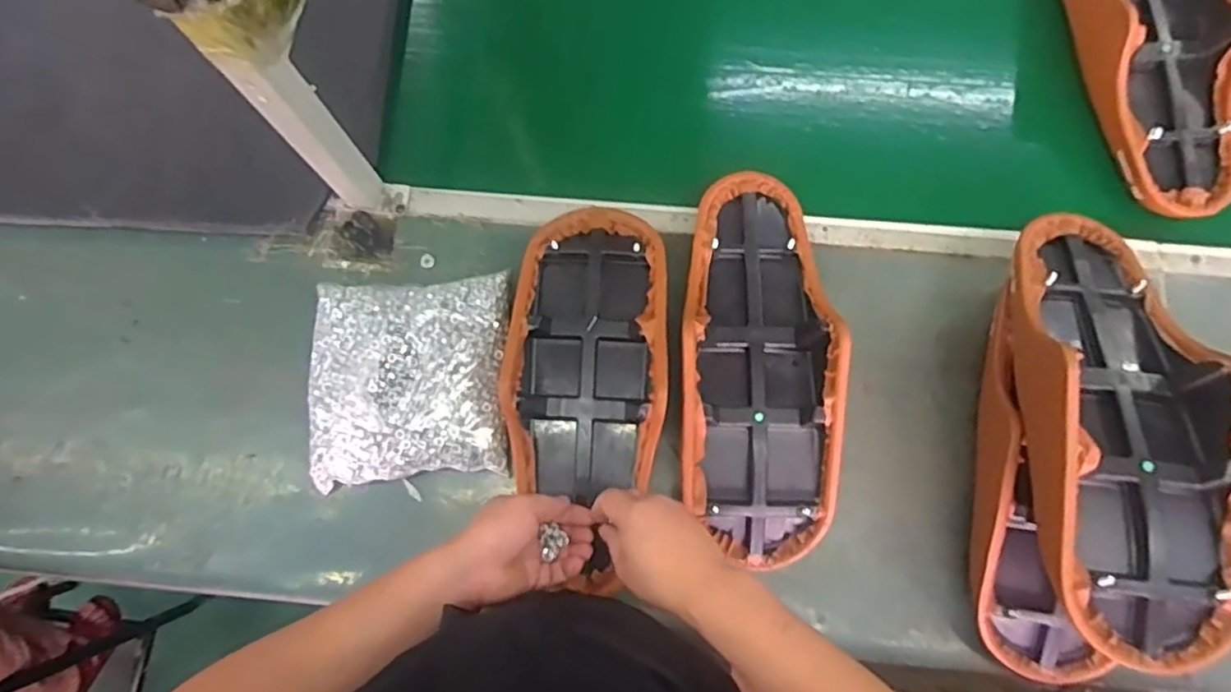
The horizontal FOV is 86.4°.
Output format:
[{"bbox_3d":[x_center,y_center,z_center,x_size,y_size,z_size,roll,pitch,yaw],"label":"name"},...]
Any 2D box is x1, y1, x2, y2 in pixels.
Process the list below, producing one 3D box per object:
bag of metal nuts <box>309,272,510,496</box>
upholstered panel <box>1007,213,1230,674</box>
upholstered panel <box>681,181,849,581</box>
[{"bbox_3d":[-0.254,0.037,0.815,0.244,0.059,0.252,-4,77,0],"label":"bag of metal nuts"},{"bbox_3d":[0.508,0.053,0.652,0.179,0.106,0.477,6,64,2],"label":"upholstered panel"},{"bbox_3d":[0.163,0.011,0.775,0.173,0.111,0.463,0,77,1],"label":"upholstered panel"}]

